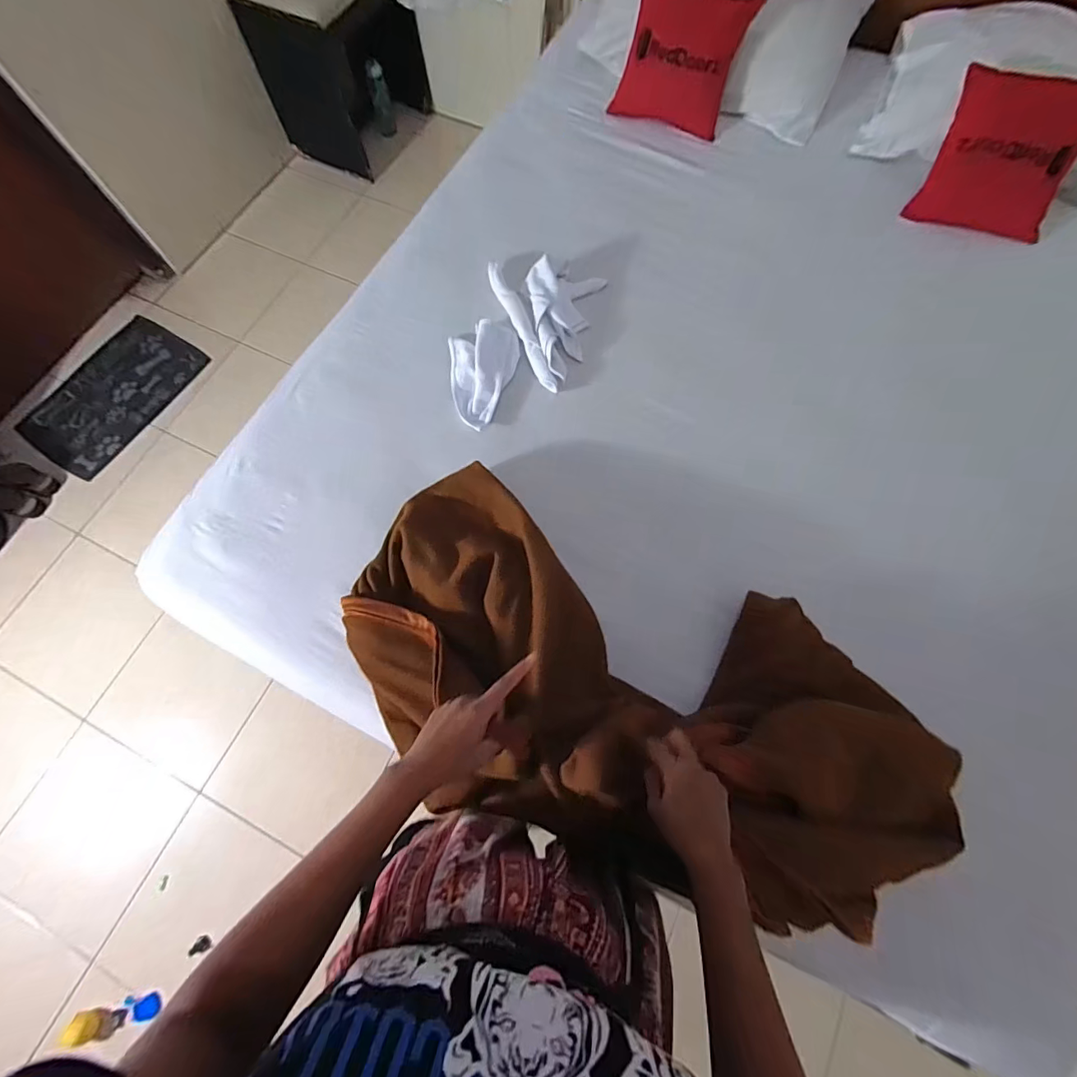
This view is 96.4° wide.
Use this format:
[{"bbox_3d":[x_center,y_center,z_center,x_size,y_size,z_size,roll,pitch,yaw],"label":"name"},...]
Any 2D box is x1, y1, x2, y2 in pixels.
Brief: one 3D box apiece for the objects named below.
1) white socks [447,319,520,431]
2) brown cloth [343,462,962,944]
[{"bbox_3d":[-0.102,-0.328,0.943,0.136,0.018,0.235,-7,72,-2],"label":"white socks"},{"bbox_3d":[0.124,0.174,0.657,0.841,0.227,0.369,22,73,15],"label":"brown cloth"}]

